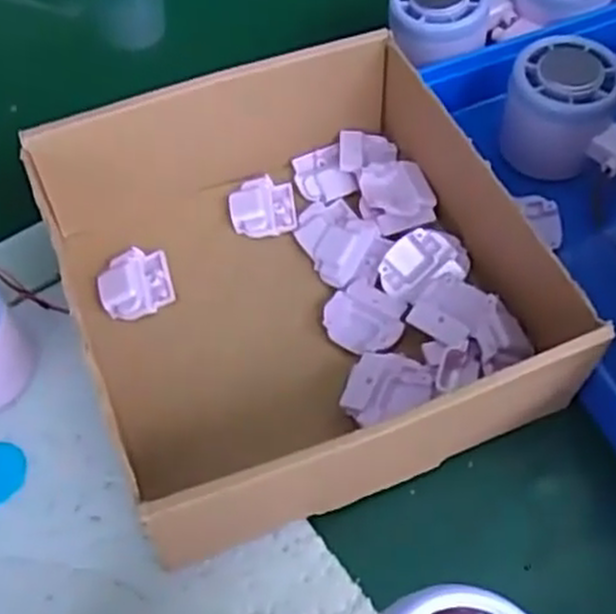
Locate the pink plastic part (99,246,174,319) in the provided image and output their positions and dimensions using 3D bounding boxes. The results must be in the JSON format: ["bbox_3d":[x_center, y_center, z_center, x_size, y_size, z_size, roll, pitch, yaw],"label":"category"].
[{"bbox_3d":[-0.086,-0.011,0.393,0.036,0.011,0.036,-2,58,3],"label":"pink plastic part"}]

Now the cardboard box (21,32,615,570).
[{"bbox_3d":[-0.006,-0.024,0.369,0.211,0.056,0.219,-20,59,-8],"label":"cardboard box"}]

